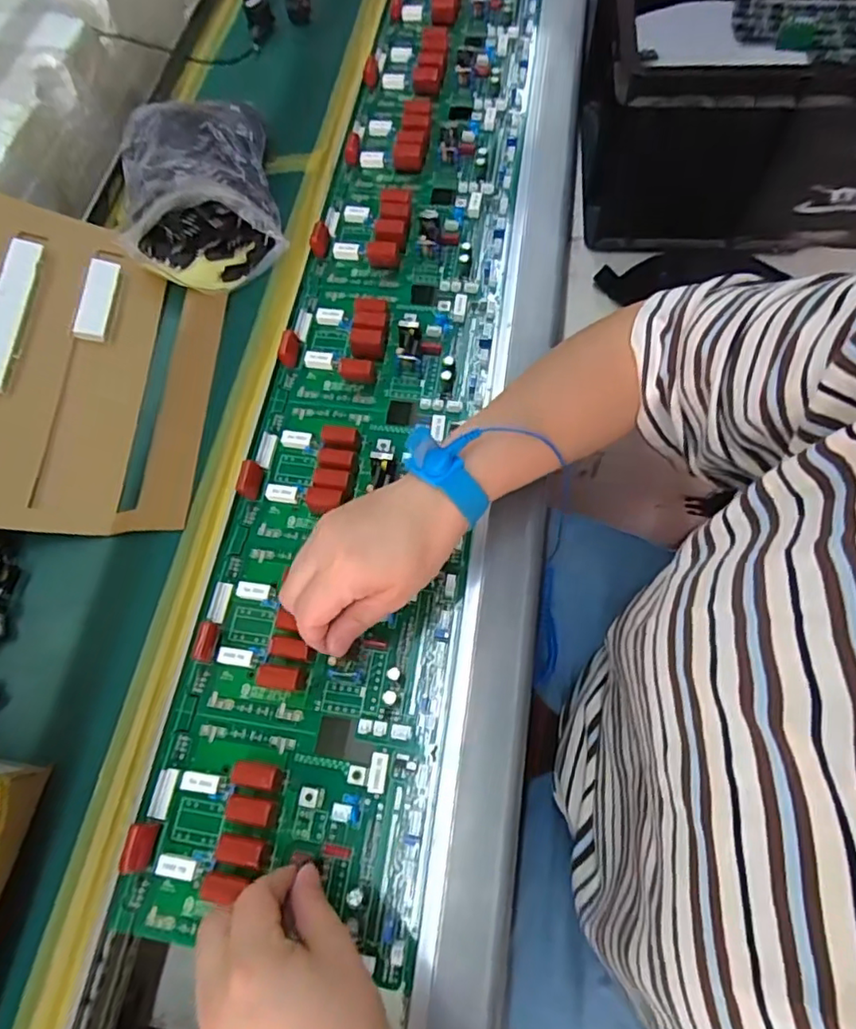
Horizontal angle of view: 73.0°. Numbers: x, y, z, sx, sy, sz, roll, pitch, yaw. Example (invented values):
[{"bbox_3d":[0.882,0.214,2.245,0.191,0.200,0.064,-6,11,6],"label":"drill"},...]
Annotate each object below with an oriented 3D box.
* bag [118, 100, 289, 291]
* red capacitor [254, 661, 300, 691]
[{"bbox_3d":[-0.203,-0.286,0.507,0.130,0.060,0.187,-14,67,-2],"label":"bag"},{"bbox_3d":[-0.094,0.105,0.371,0.027,0.018,0.015,9,69,8],"label":"red capacitor"}]

